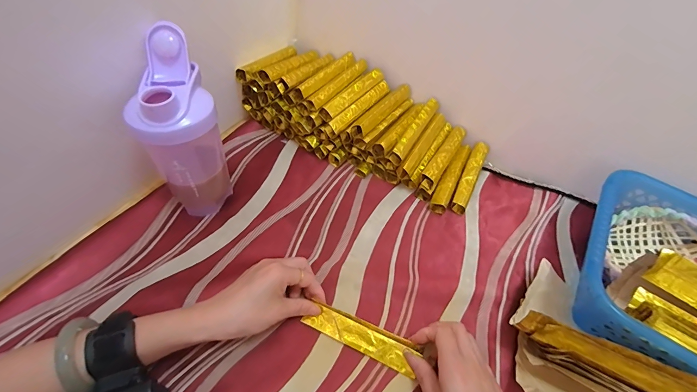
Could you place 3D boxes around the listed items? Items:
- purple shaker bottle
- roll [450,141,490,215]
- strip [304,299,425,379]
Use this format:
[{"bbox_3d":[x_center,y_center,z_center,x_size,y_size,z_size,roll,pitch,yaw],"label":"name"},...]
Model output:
[{"bbox_3d":[-0.193,-0.070,0.384,0.078,0.198,0.102,-19,53,-20],"label":"purple shaker bottle"},{"bbox_3d":[0.183,-0.031,0.489,0.023,0.022,0.128,24,63,15],"label":"roll"},{"bbox_3d":[0.014,0.147,0.345,0.118,0.006,0.031,23,70,11],"label":"strip"}]

